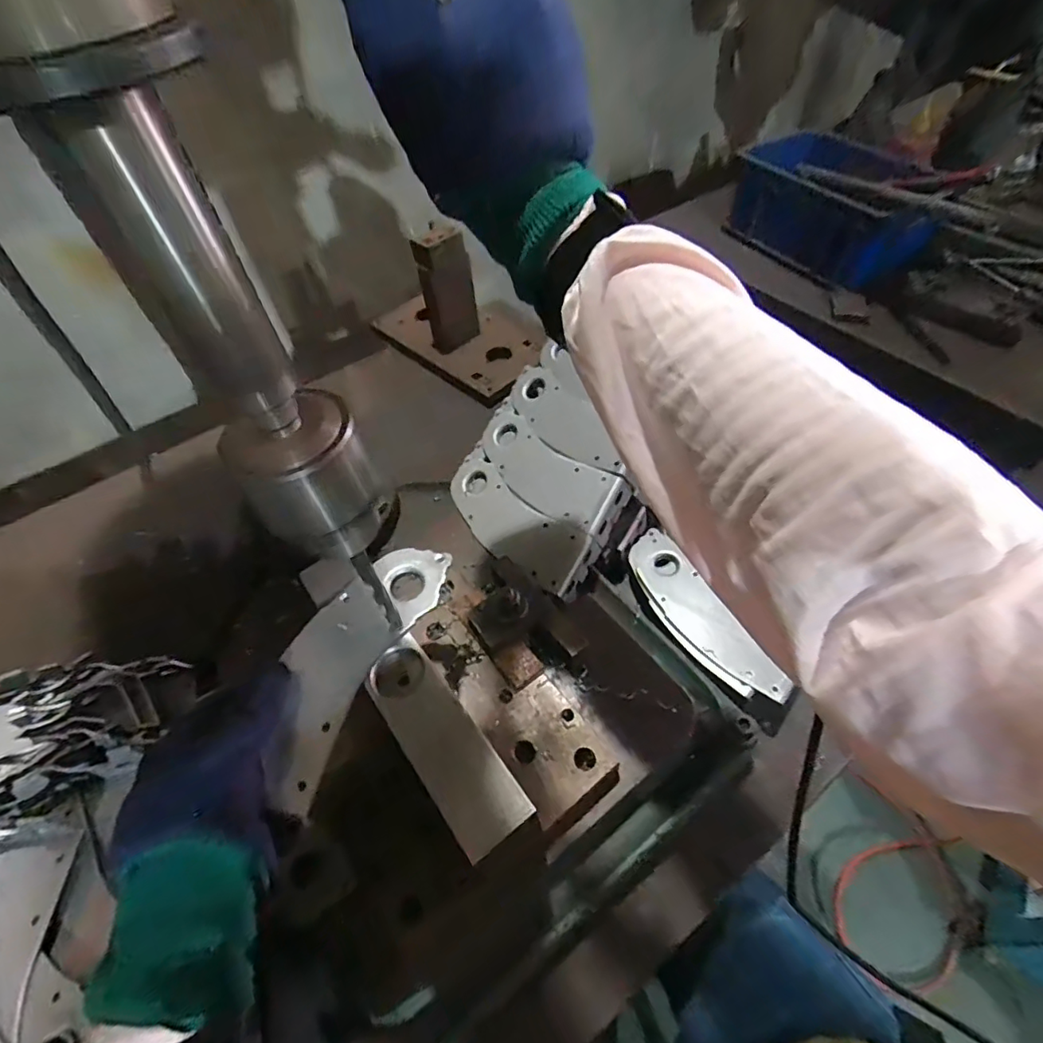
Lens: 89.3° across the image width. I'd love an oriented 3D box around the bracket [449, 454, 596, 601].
[{"bbox_3d":[-0.006,0.004,0.521,0.176,0.028,0.066,37,87,31],"label":"bracket"}]

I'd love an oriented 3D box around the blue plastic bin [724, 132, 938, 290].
[{"bbox_3d":[0.511,-0.524,0.895,0.132,0.150,0.362,-16,55,-8],"label":"blue plastic bin"}]

